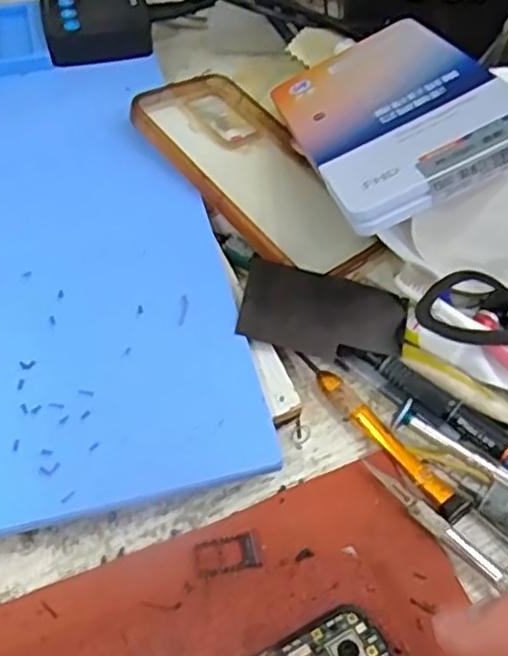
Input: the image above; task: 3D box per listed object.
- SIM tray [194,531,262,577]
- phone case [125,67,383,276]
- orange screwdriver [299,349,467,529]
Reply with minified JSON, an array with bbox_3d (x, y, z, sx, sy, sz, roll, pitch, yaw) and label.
[{"bbox_3d":[-0.012,0.098,0.309,0.028,0.004,0.015,-10,55,-8],"label":"SIM tray"},{"bbox_3d":[0.003,-0.095,0.430,0.085,0.012,0.174,-29,64,-36],"label":"phone case"},{"bbox_3d":[0.058,0.048,0.344,0.012,0.016,0.109,-31,61,-21],"label":"orange screwdriver"}]

